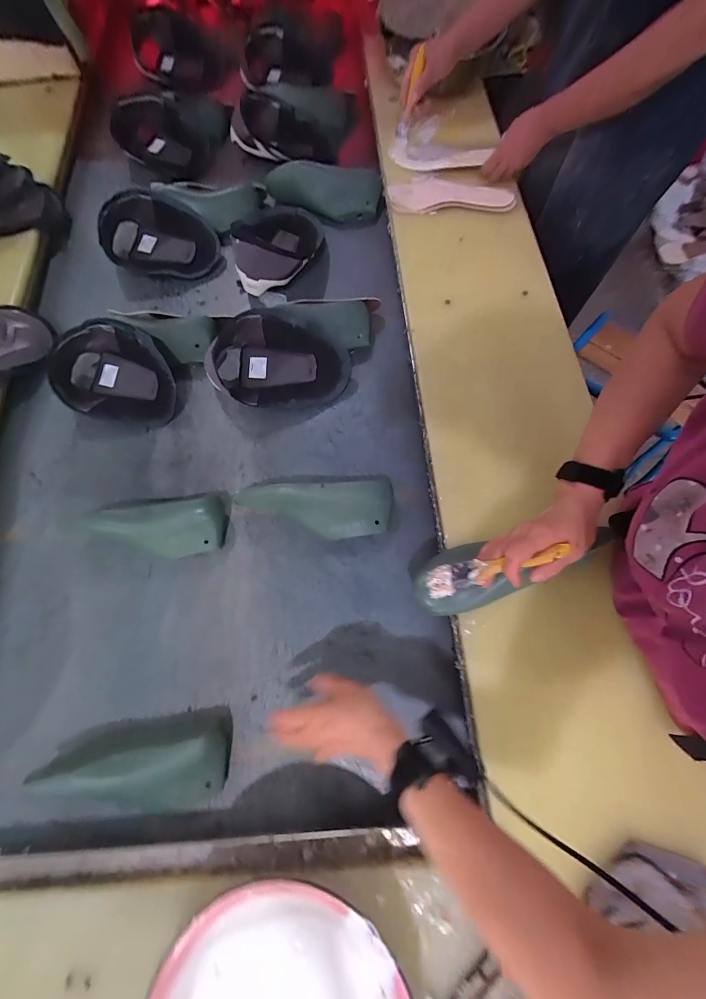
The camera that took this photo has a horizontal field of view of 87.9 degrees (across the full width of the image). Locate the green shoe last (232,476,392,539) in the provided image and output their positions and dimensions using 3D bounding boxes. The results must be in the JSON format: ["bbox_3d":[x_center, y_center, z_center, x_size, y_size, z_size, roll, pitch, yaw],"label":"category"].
[{"bbox_3d":[-0.056,0.018,0.571,0.237,0.077,0.082,-6,72,0],"label":"green shoe last"}]

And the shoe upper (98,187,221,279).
[{"bbox_3d":[-0.414,-0.546,0.768,0.248,0.094,0.149,11,73,5],"label":"shoe upper"}]

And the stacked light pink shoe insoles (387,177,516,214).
[{"bbox_3d":[0.203,-0.633,0.760,0.248,0.020,0.093,4,73,3],"label":"stacked light pink shoe insoles"}]

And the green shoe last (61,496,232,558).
[{"bbox_3d":[-0.318,0.050,0.579,0.229,0.058,0.087,-8,72,-1],"label":"green shoe last"}]

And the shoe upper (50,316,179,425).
[{"bbox_3d":[-0.426,-0.226,0.659,0.216,0.083,0.162,7,73,4],"label":"shoe upper"}]

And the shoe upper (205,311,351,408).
[{"bbox_3d":[-0.133,-0.248,0.659,0.246,0.083,0.166,-2,72,1],"label":"shoe upper"}]

